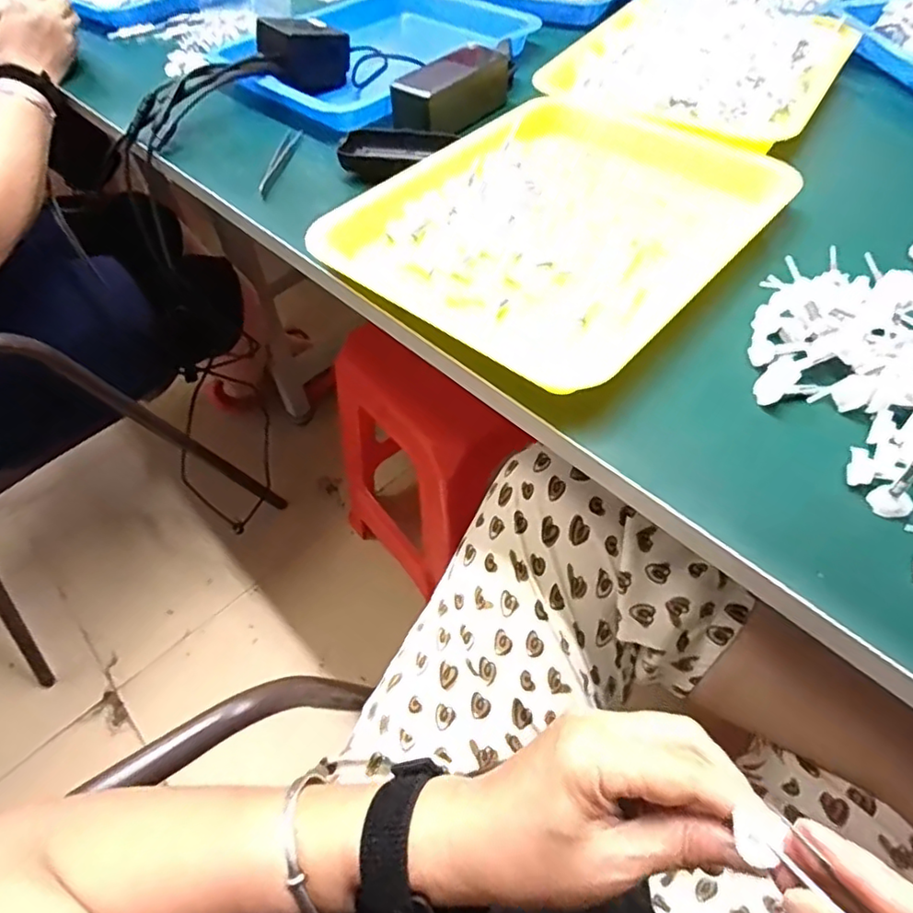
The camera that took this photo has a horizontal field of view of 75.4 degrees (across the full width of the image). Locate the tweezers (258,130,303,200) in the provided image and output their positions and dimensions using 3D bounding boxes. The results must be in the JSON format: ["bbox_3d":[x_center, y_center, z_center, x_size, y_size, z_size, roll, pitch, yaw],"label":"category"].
[{"bbox_3d":[-0.170,-0.286,0.572,0.015,0.008,0.123,1,53,4],"label":"tweezers"}]

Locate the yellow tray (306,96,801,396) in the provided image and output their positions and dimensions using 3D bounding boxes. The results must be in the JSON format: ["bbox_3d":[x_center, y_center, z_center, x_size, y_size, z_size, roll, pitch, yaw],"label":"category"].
[{"bbox_3d":[0.086,-0.197,0.472,0.257,0.026,0.321,34,62,24],"label":"yellow tray"}]

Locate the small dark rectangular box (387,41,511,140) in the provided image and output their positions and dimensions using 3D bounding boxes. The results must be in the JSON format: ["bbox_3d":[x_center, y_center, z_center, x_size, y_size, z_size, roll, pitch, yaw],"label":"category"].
[{"bbox_3d":[-0.004,-0.368,0.599,0.054,0.047,0.140,34,62,25],"label":"small dark rectangular box"}]

